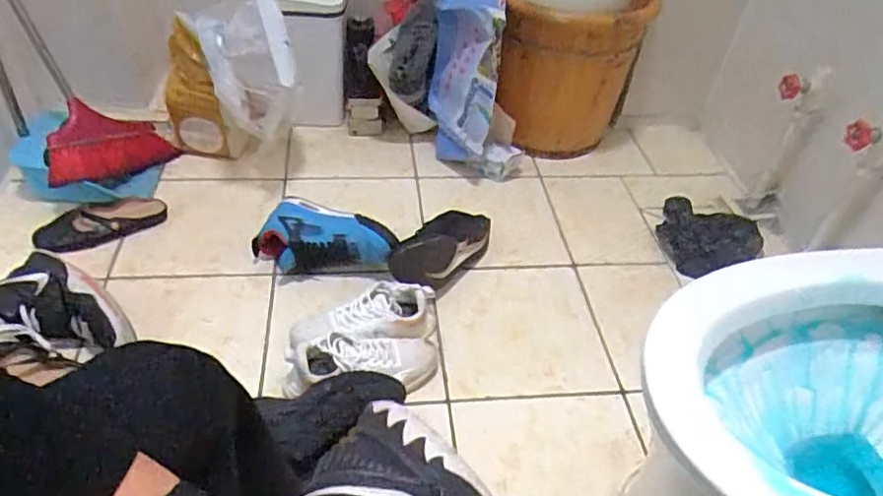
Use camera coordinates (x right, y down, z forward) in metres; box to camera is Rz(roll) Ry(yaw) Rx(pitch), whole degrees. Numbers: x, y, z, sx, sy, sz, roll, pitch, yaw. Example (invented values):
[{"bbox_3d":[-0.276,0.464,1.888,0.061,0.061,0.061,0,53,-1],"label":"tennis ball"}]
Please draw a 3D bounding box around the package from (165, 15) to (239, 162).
[{"bbox_3d":[-0.546,-0.322,1.299,0.171,0.298,0.072,16,45,12],"label":"package"}]

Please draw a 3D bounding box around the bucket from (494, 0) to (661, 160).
[{"bbox_3d":[0.291,-0.421,1.368,0.287,0.403,0.314,22,46,17],"label":"bucket"}]

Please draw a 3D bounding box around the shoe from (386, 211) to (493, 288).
[{"bbox_3d":[-0.007,-0.007,1.152,0.123,0.114,0.253,29,48,23],"label":"shoe"}]

